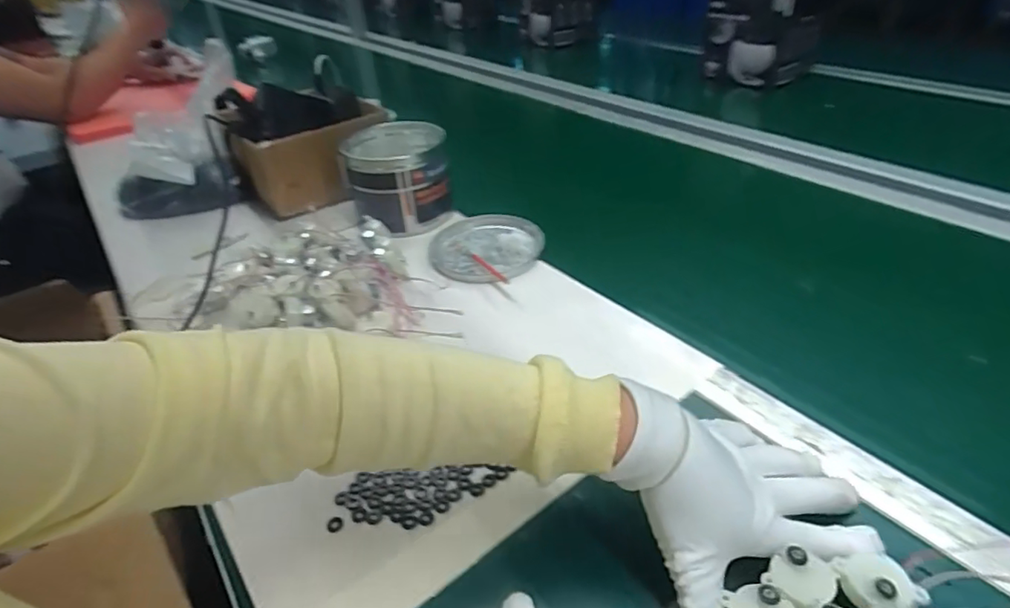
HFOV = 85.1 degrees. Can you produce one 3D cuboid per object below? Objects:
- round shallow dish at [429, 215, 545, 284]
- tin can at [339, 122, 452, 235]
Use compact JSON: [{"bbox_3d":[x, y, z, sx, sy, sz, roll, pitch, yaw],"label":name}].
[{"bbox_3d":[-0.025,-0.067,0.648,0.135,0.017,0.131,-3,36,2],"label":"round shallow dish"},{"bbox_3d":[-0.135,-0.162,0.711,0.124,0.101,0.135,-3,36,2],"label":"tin can"}]

